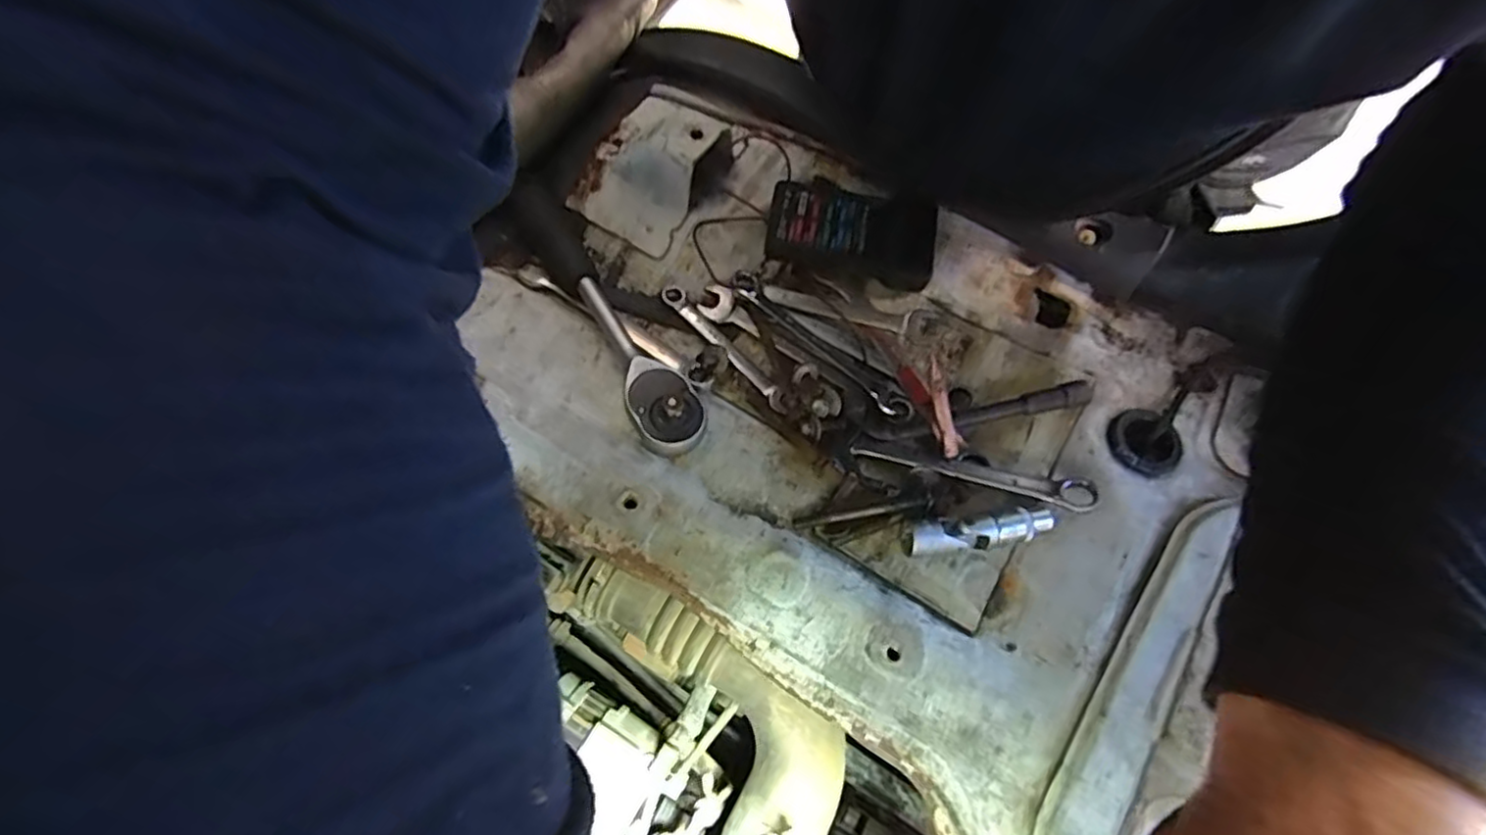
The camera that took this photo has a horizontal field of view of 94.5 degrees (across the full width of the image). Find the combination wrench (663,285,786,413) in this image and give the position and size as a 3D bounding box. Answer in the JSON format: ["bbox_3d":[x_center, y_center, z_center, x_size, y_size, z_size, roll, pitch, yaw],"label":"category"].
[{"bbox_3d":[-0.014,-0.052,0.477,0.017,0.008,0.126,-37,71,-19],"label":"combination wrench"}]

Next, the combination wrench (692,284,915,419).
[{"bbox_3d":[0.041,-0.048,0.479,0.169,0.008,0.026,32,66,12],"label":"combination wrench"}]

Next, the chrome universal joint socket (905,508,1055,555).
[{"bbox_3d":[0.144,0.072,0.422,0.091,0.024,0.018,-8,64,-7],"label":"chrome universal joint socket"}]

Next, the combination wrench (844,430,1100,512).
[{"bbox_3d":[0.146,0.031,0.437,0.149,0.012,0.022,16,64,5],"label":"combination wrench"}]

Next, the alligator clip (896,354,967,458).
[{"bbox_3d":[0.122,-0.012,0.440,0.011,0.044,0.068,-20,66,-13],"label":"alligator clip"}]

